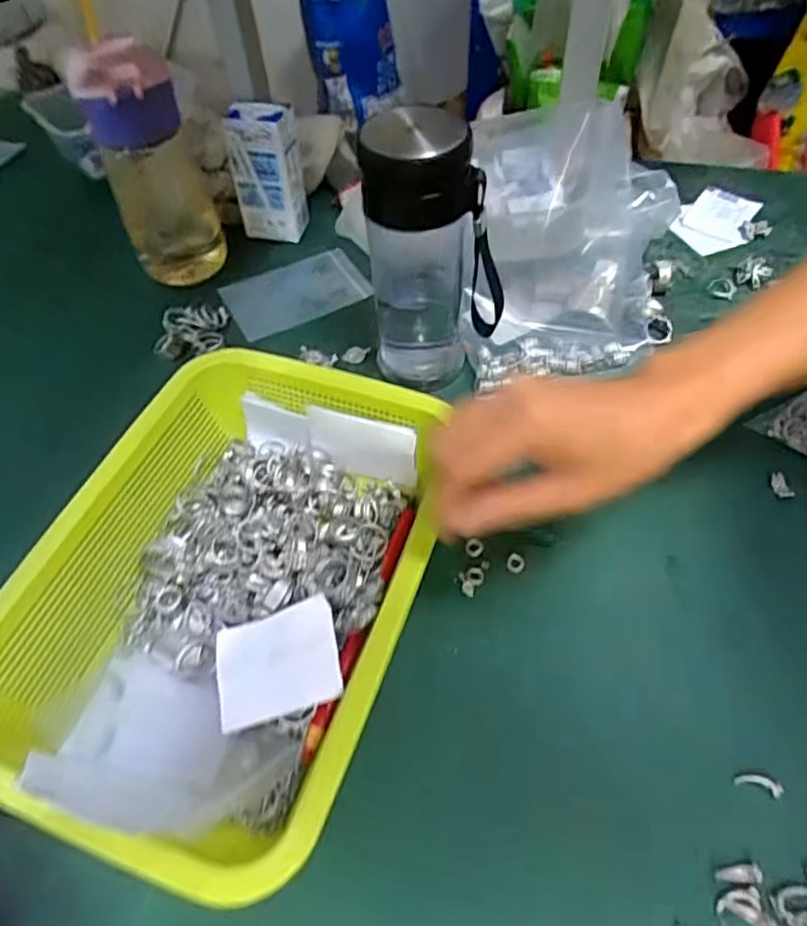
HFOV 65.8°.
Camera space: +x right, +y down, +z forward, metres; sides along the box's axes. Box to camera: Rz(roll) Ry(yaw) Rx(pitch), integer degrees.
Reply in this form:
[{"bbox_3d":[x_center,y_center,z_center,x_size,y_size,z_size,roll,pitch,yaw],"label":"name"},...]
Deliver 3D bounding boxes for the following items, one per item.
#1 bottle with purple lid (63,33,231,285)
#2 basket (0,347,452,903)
[{"bbox_3d":[-0.200,-0.235,0.505,0.076,0.188,0.060,-20,55,-12],"label":"bottle with purple lid"},{"bbox_3d":[-0.096,0.063,0.350,0.198,0.072,0.262,16,56,13],"label":"basket"}]

